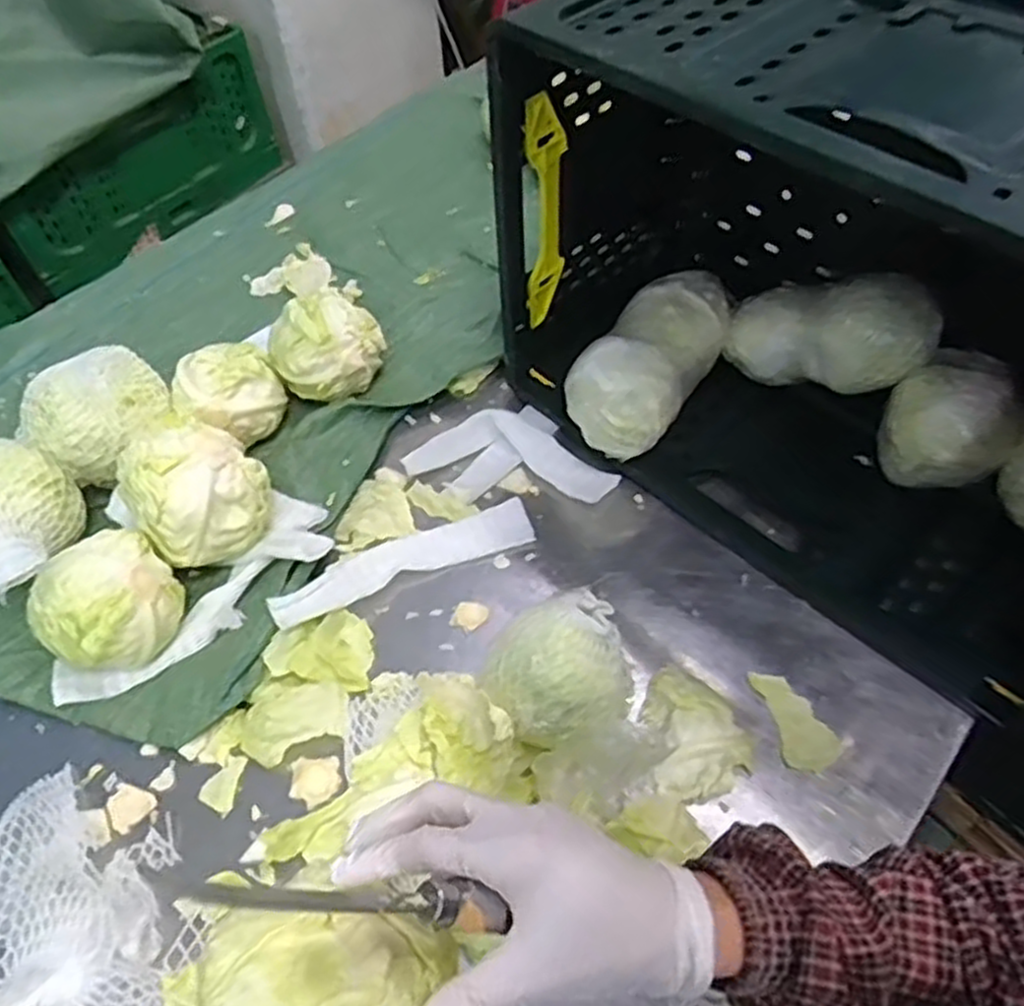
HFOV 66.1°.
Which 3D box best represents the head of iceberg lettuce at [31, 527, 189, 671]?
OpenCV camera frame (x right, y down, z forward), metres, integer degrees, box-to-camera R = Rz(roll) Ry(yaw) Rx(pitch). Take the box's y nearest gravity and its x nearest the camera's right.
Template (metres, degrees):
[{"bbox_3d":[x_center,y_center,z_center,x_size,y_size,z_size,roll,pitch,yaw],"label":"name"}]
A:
[{"bbox_3d":[-0.353,0.091,0.692,0.115,0.097,0.093,-36,60,-21],"label":"head of iceberg lettuce"}]

